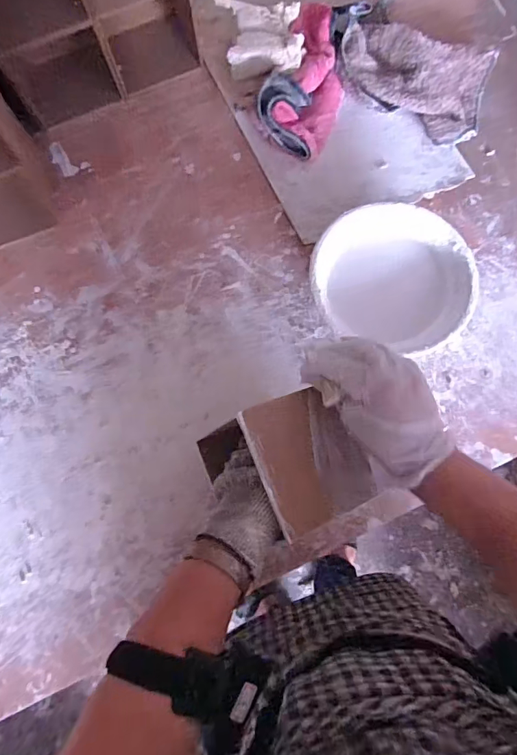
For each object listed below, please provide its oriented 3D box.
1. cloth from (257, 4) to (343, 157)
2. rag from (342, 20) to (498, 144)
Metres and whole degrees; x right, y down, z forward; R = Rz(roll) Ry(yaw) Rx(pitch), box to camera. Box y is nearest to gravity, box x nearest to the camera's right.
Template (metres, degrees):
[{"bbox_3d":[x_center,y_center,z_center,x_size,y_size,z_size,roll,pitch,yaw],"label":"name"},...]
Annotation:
[{"bbox_3d":[0.064,-0.367,0.548,0.090,0.049,0.194,18,80,3],"label":"cloth"},{"bbox_3d":[0.193,-0.367,0.554,0.184,0.031,0.129,14,80,3],"label":"rag"}]

